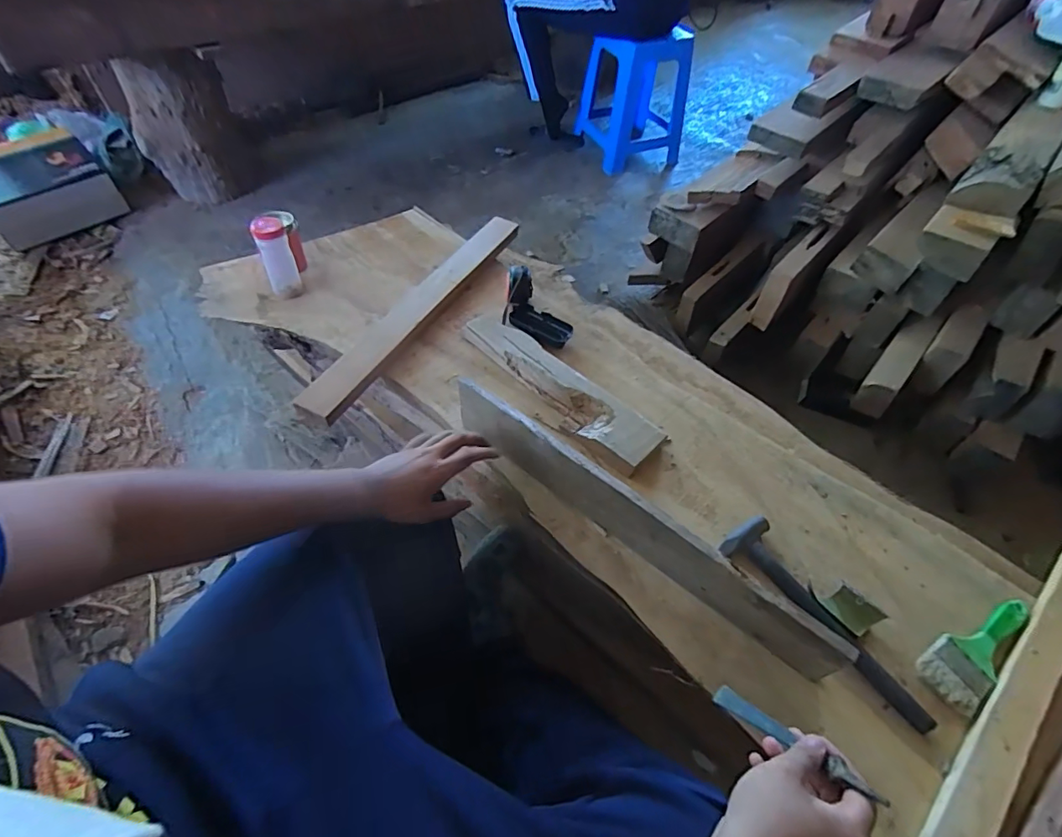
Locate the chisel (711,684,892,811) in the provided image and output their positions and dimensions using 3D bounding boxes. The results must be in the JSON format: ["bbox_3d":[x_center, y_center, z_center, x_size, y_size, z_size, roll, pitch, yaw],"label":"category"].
[{"bbox_3d":[0.227,0.281,0.446,0.022,0.008,0.152,-32,20,-25],"label":"chisel"}]

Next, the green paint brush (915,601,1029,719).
[{"bbox_3d":[0.541,0.272,0.616,0.197,0.013,0.065,-28,59,-23],"label":"green paint brush"}]

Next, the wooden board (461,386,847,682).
[{"bbox_3d":[0.113,0.124,0.625,0.520,0.097,0.029,35,58,18],"label":"wooden board"}]

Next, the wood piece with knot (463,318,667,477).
[{"bbox_3d":[0.034,-0.051,0.816,0.370,0.031,0.102,36,58,22],"label":"wood piece with knot"}]

